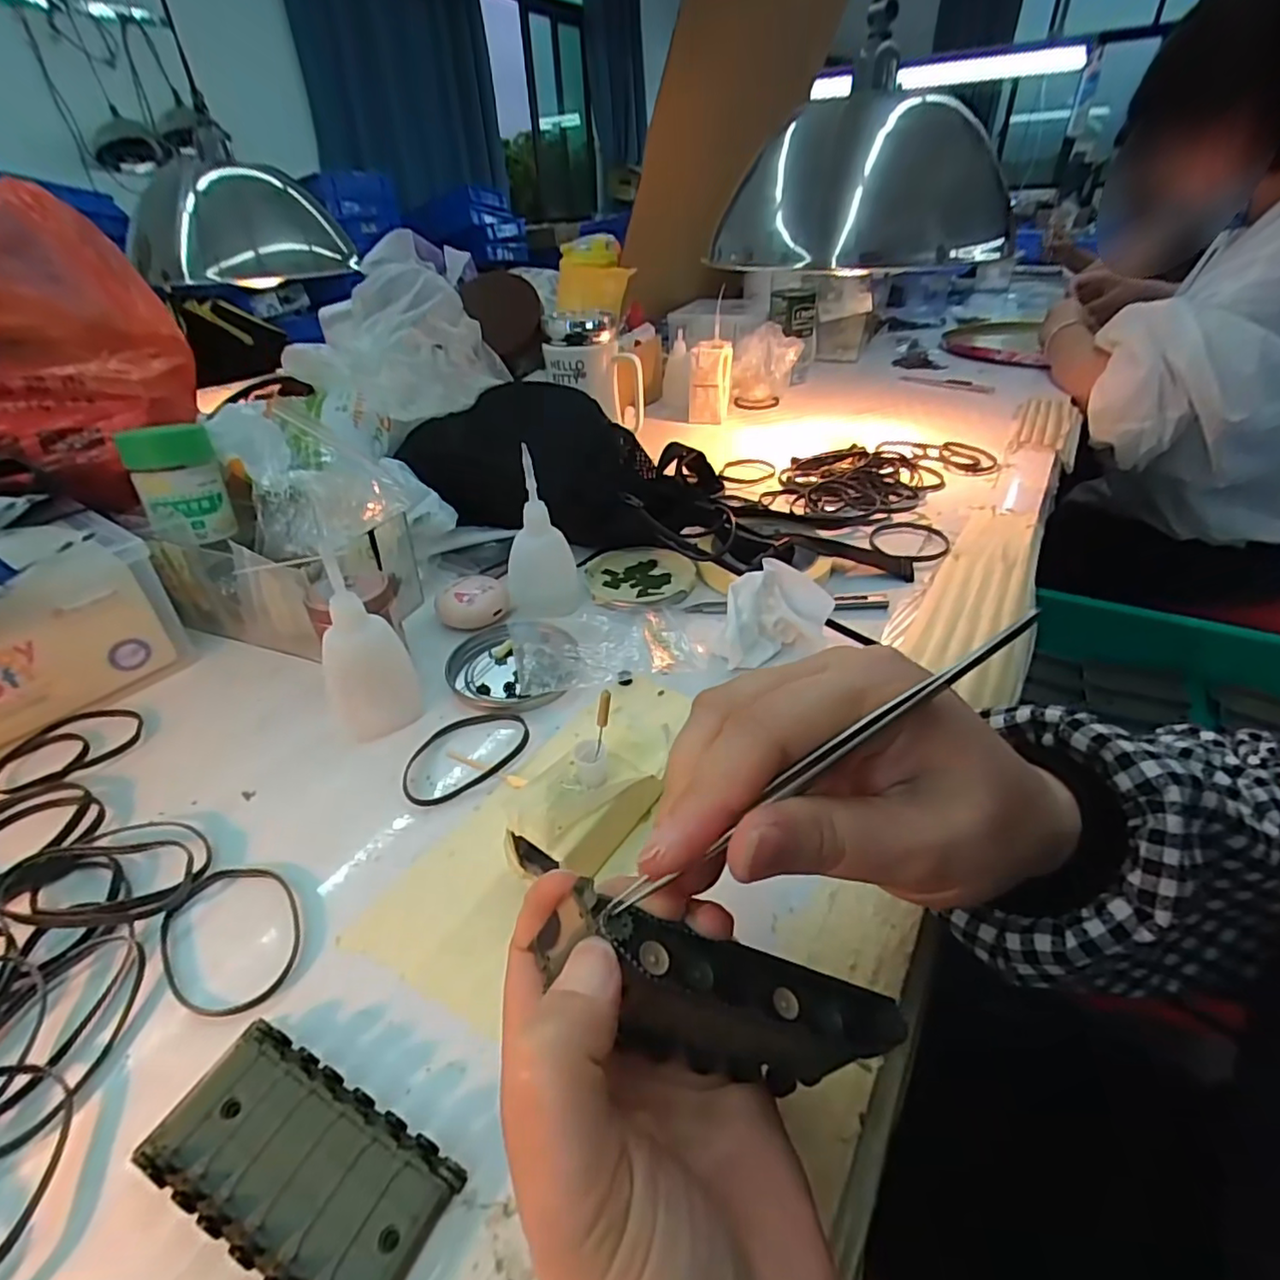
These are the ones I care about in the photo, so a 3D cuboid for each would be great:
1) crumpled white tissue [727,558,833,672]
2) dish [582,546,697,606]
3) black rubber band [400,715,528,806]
[{"bbox_3d":[0.082,-0.014,0.383,0.067,0.044,0.051,6,37,11],"label":"crumpled white tissue"},{"bbox_3d":[0.000,-0.045,0.462,0.079,0.013,0.076,-1,36,1],"label":"dish"},{"bbox_3d":[-0.091,0.058,0.327,0.069,0.007,0.047,-24,41,-27],"label":"black rubber band"}]

